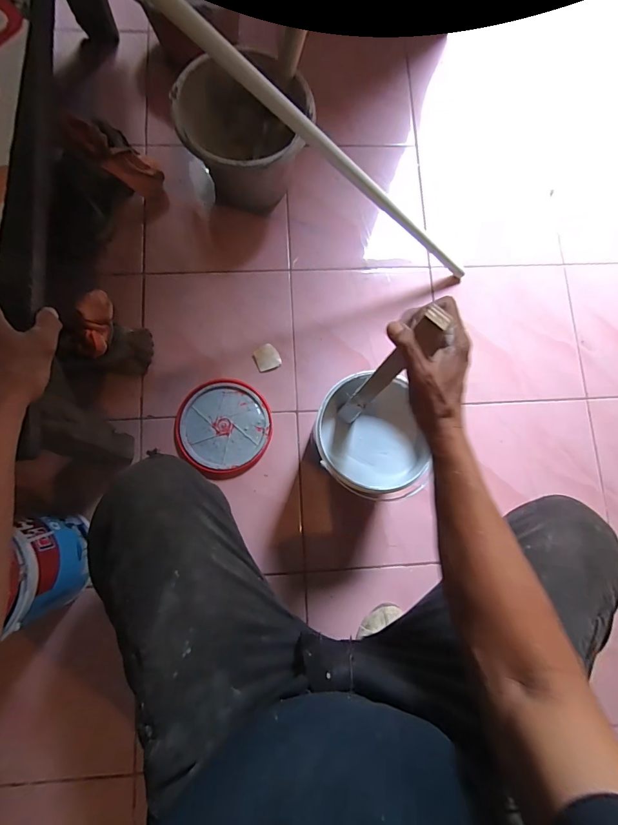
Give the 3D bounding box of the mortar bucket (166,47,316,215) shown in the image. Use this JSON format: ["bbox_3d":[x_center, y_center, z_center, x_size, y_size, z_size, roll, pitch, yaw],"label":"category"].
[{"bbox_3d":[-0.116,-0.516,0.724,0.235,0.180,0.219,0,81,-1],"label":"mortar bucket"}]

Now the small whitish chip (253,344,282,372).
[{"bbox_3d":[-0.085,-0.110,0.746,0.047,0.005,0.050,-26,83,-5],"label":"small whitish chip"}]

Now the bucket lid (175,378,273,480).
[{"bbox_3d":[-0.165,0.028,0.716,0.179,0.022,0.181,0,81,-1],"label":"bucket lid"}]

